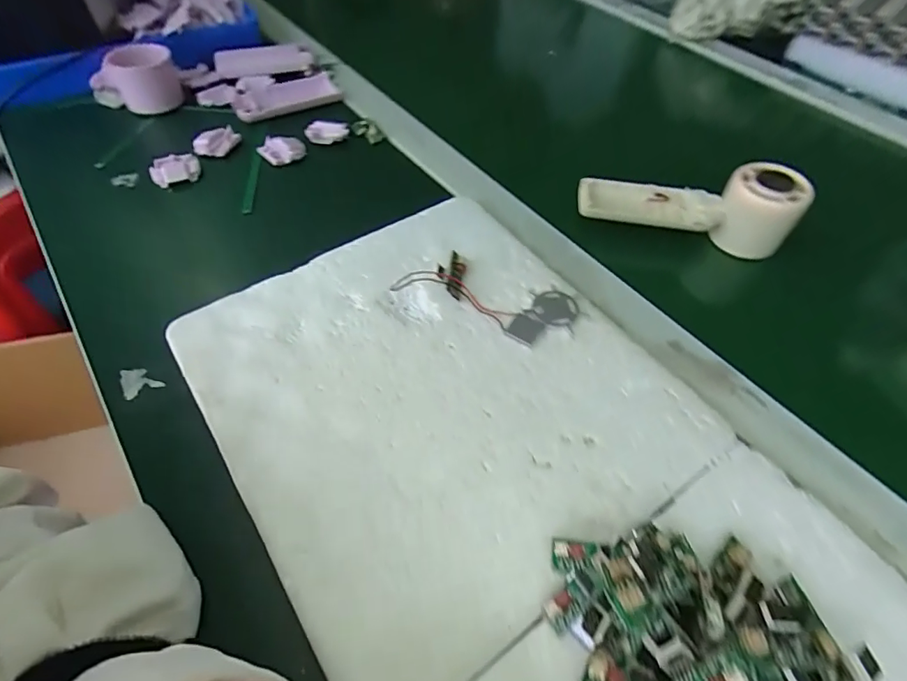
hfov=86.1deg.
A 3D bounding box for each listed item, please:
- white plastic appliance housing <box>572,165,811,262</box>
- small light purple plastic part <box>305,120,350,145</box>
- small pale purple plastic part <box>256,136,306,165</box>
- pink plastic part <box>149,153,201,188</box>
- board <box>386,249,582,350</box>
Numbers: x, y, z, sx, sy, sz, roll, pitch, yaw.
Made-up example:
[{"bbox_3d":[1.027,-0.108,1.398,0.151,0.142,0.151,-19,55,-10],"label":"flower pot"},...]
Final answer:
[{"bbox_3d":[0.187,-0.114,0.394,0.162,0.058,0.043,9,52,4],"label":"white plastic appliance housing"},{"bbox_3d":[-0.124,-0.206,0.481,0.039,0.014,0.026,6,51,2],"label":"small light purple plastic part"},{"bbox_3d":[-0.164,-0.180,0.458,0.040,0.011,0.027,2,51,-1],"label":"small pale purple plastic part"},{"bbox_3d":[-0.247,-0.151,0.434,0.041,0.017,0.027,-25,57,-21],"label":"pink plastic part"},{"bbox_3d":[0.025,-0.032,0.325,0.116,0.021,0.048,16,52,10],"label":"board"}]

